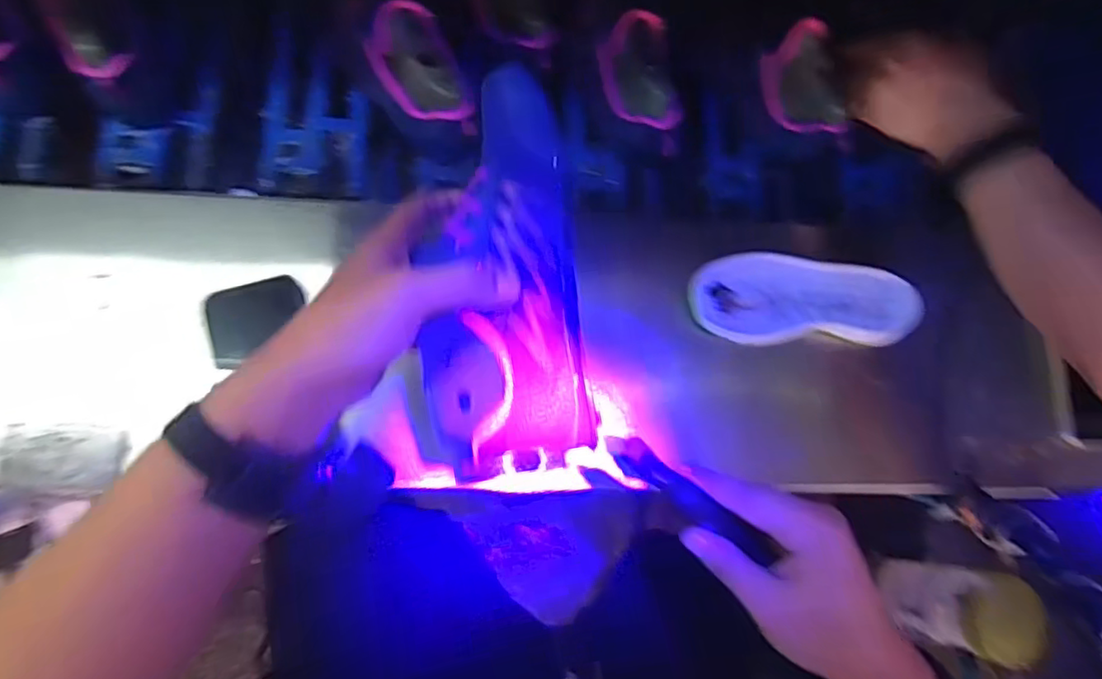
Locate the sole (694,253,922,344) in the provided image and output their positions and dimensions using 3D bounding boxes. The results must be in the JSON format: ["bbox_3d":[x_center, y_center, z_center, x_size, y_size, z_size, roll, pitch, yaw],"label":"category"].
[{"bbox_3d":[0.223,-0.036,0.555,0.204,0.036,0.082,-1,83,5],"label":"sole"}]

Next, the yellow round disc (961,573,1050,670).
[{"bbox_3d":[0.401,0.250,0.553,0.069,0.012,0.070,-1,83,5],"label":"yellow round disc"}]

